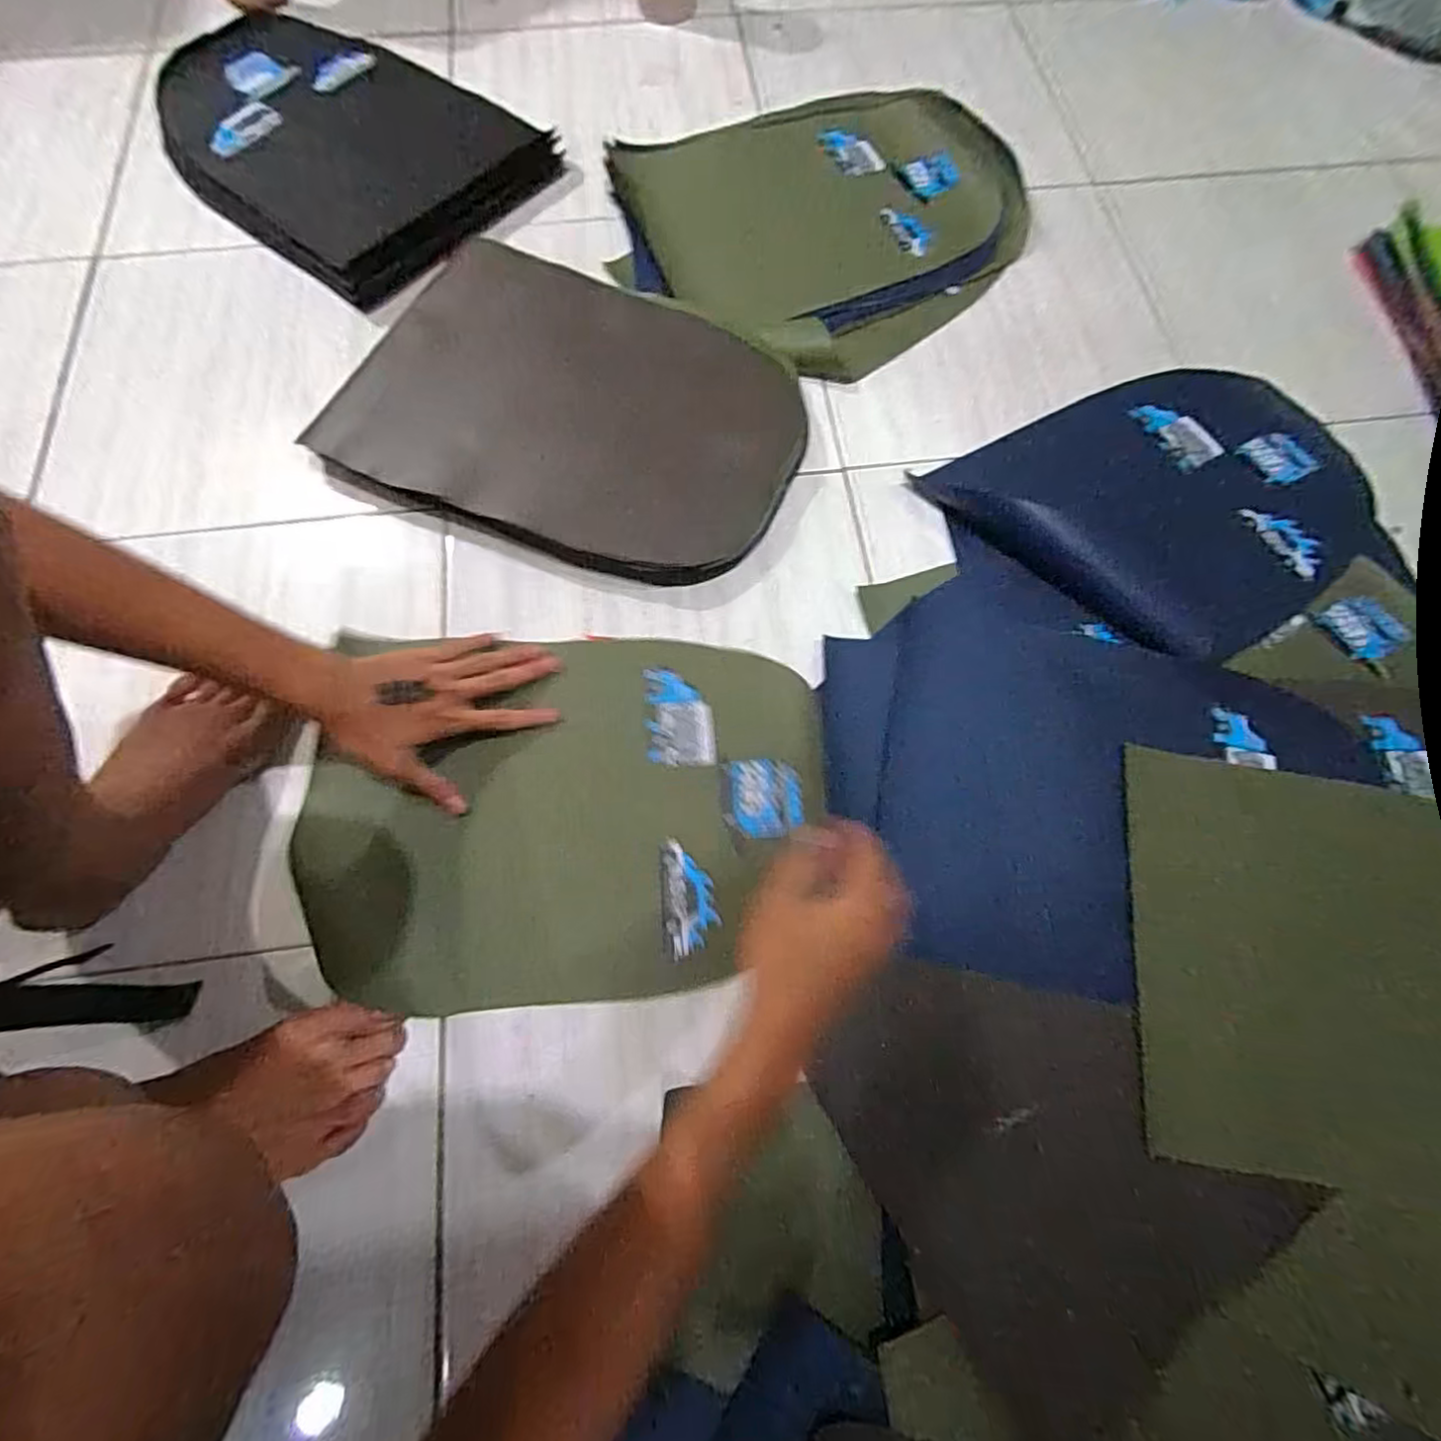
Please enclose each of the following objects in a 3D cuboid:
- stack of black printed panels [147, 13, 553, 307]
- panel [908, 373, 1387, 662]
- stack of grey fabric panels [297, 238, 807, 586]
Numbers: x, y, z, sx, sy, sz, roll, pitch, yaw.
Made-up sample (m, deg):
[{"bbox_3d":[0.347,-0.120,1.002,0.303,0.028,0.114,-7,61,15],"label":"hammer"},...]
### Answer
[{"bbox_3d":[-0.456,-0.697,0.799,0.479,0.035,0.334,38,74,12],"label":"stack of black printed panels"},{"bbox_3d":[0.438,-0.228,0.653,0.364,0.020,0.313,-37,74,-13],"label":"panel"},{"bbox_3d":[-0.140,-0.308,0.660,0.434,0.044,0.312,20,71,7],"label":"stack of grey fabric panels"}]

